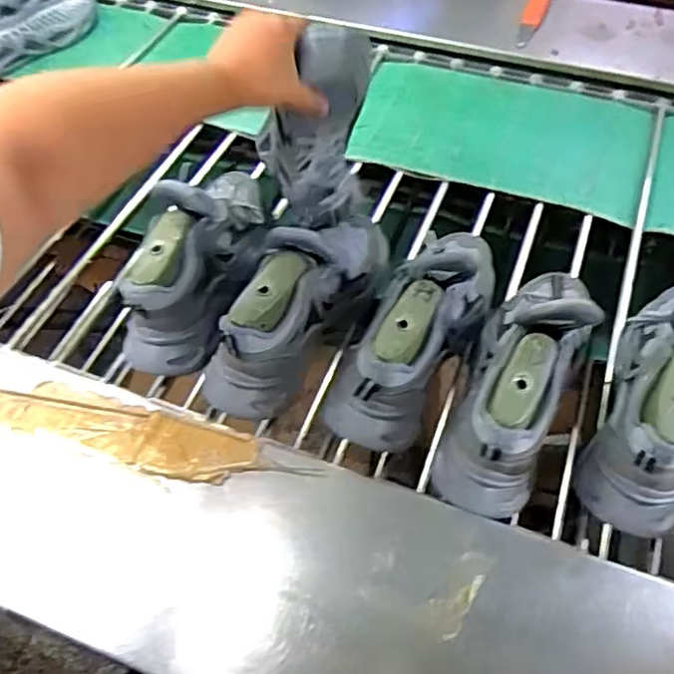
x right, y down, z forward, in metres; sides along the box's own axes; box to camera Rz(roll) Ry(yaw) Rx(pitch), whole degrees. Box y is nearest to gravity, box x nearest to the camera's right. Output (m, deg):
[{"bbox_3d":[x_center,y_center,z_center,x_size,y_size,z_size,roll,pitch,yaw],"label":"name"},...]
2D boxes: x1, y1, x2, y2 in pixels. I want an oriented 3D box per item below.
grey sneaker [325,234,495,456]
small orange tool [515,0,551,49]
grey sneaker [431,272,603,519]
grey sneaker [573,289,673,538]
[{"bbox_3d":[0.099,-0.027,0.703,0.083,0.128,0.304,25,60,20],"label":"grey sneaker"},{"bbox_3d":[0.356,-0.584,1.153,0.039,0.029,0.176,17,58,15],"label":"small orange tool"},{"bbox_3d":[0.190,0.025,0.653,0.103,0.126,0.285,20,59,17],"label":"grey sneaker"},{"bbox_3d":[0.331,0.036,0.644,0.089,0.124,0.283,17,58,15],"label":"grey sneaker"}]

